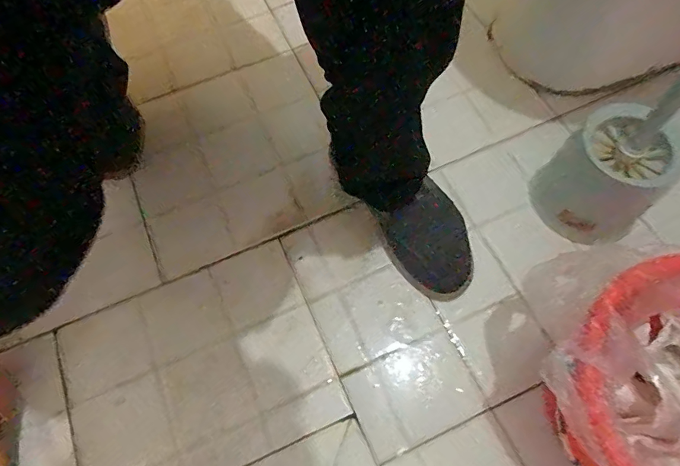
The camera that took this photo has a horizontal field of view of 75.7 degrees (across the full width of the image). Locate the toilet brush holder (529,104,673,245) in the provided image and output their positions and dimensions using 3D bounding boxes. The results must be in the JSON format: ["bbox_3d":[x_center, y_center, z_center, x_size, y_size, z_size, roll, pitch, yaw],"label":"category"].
[{"bbox_3d":[0.310,-0.061,0.535,0.119,0.141,0.112,41,73,17],"label":"toilet brush holder"}]

